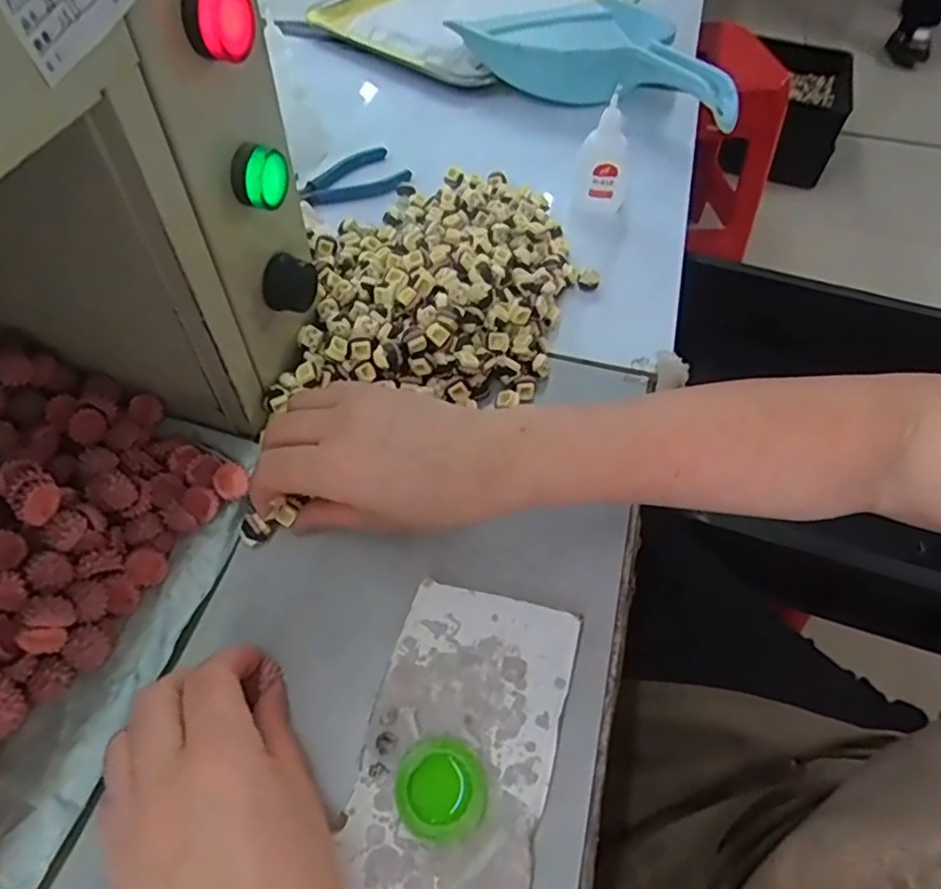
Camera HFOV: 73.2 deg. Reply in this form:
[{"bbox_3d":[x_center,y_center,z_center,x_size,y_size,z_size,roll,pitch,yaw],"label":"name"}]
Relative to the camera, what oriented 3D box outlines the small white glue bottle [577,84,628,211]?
[{"bbox_3d":[0.104,-0.225,0.484,0.037,0.084,0.028,12,54,6],"label":"small white glue bottle"}]

